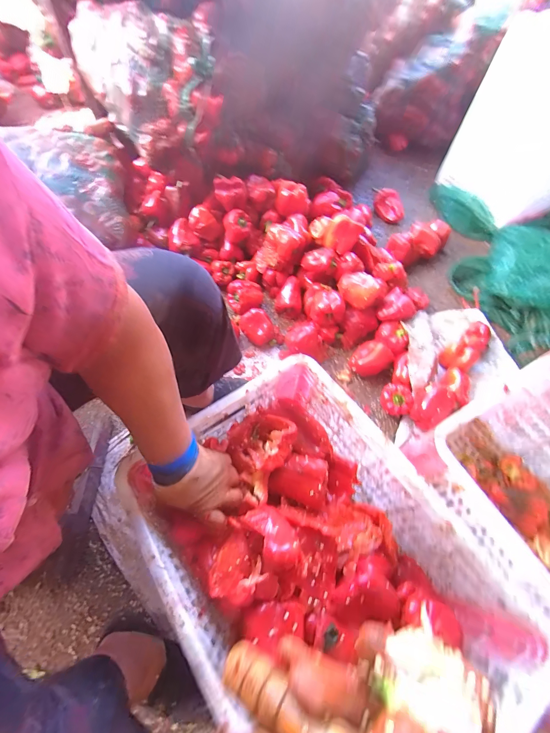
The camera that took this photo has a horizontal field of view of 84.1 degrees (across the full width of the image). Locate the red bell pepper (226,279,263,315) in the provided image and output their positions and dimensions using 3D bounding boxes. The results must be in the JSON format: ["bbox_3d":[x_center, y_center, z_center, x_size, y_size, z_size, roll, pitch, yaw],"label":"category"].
[{"bbox_3d":[-0.087,-0.206,0.883,0.083,0.066,0.101,20,63,7],"label":"red bell pepper"}]

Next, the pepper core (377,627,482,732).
[{"bbox_3d":[0.078,0.158,0.153,0.038,0.017,0.033,25,63,10],"label":"pepper core"}]

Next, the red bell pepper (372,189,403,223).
[{"bbox_3d":[0.426,-0.617,1.155,0.156,0.064,0.097,34,65,14],"label":"red bell pepper"}]

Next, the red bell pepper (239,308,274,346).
[{"bbox_3d":[-0.047,-0.108,0.863,0.076,0.068,0.099,-38,70,-21],"label":"red bell pepper"}]

